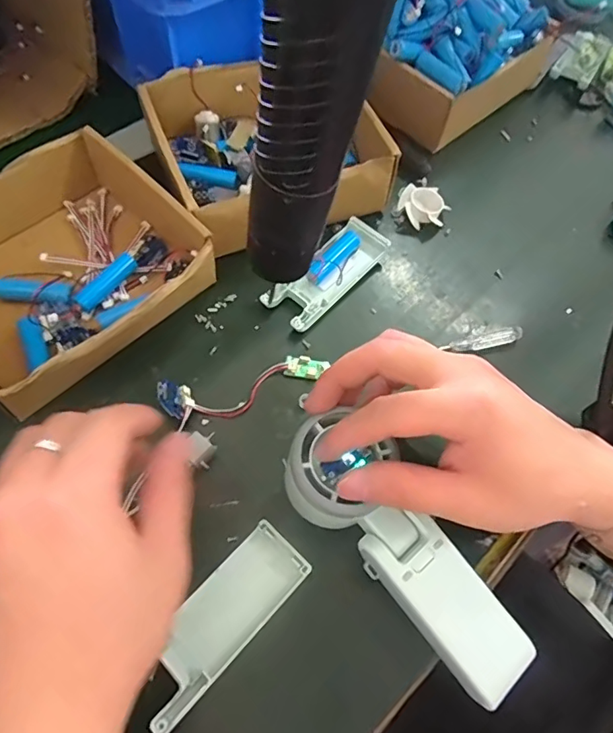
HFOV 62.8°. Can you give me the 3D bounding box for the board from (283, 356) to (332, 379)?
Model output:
[{"bbox_3d":[0.000,0.001,0.345,0.029,0.006,0.016,13,62,3],"label":"board"}]

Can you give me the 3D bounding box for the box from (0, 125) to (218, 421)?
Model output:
[{"bbox_3d":[-0.166,-0.066,0.340,0.158,0.056,0.159,40,67,16],"label":"box"}]

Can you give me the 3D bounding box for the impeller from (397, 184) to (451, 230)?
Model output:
[{"bbox_3d":[0.096,-0.130,0.411,0.038,0.017,0.036,-4,62,-6],"label":"impeller"}]

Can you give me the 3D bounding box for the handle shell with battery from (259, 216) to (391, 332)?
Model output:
[{"bbox_3d":[0.017,-0.071,0.378,0.042,0.016,0.103,41,67,17],"label":"handle shell with battery"}]

